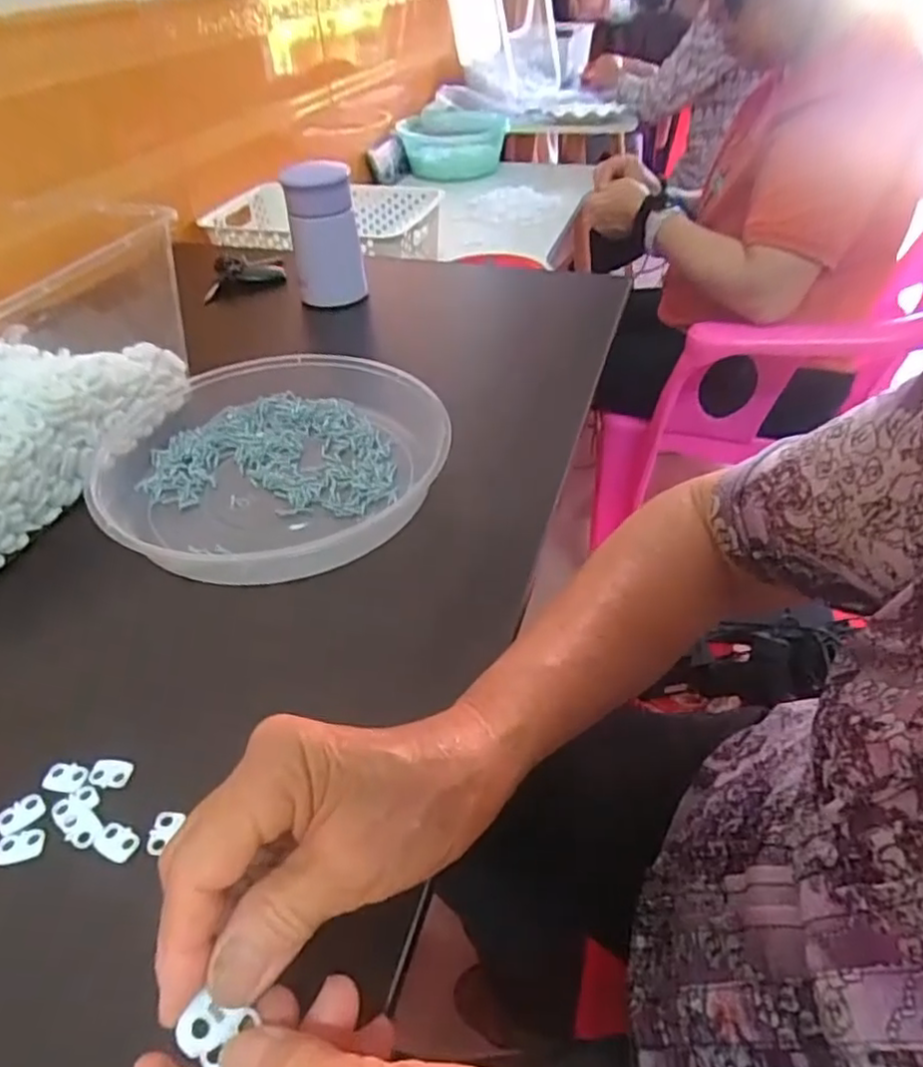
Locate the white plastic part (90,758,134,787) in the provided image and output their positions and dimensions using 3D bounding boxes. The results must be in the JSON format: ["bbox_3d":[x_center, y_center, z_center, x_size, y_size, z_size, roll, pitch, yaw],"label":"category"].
[{"bbox_3d":[-0.163,0.111,0.317,0.018,0.005,0.012,1,41,3],"label":"white plastic part"}]

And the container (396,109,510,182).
[{"bbox_3d":[-0.023,-0.909,1.581,0.244,0.086,0.349,-5,41,-4],"label":"container"}]

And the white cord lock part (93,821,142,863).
[{"bbox_3d":[-0.148,0.131,0.292,0.019,0.004,0.013,18,45,21],"label":"white cord lock part"}]

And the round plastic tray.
[{"bbox_3d":[-0.135,-0.052,0.480,0.252,0.040,0.227,4,41,6],"label":"round plastic tray"}]

